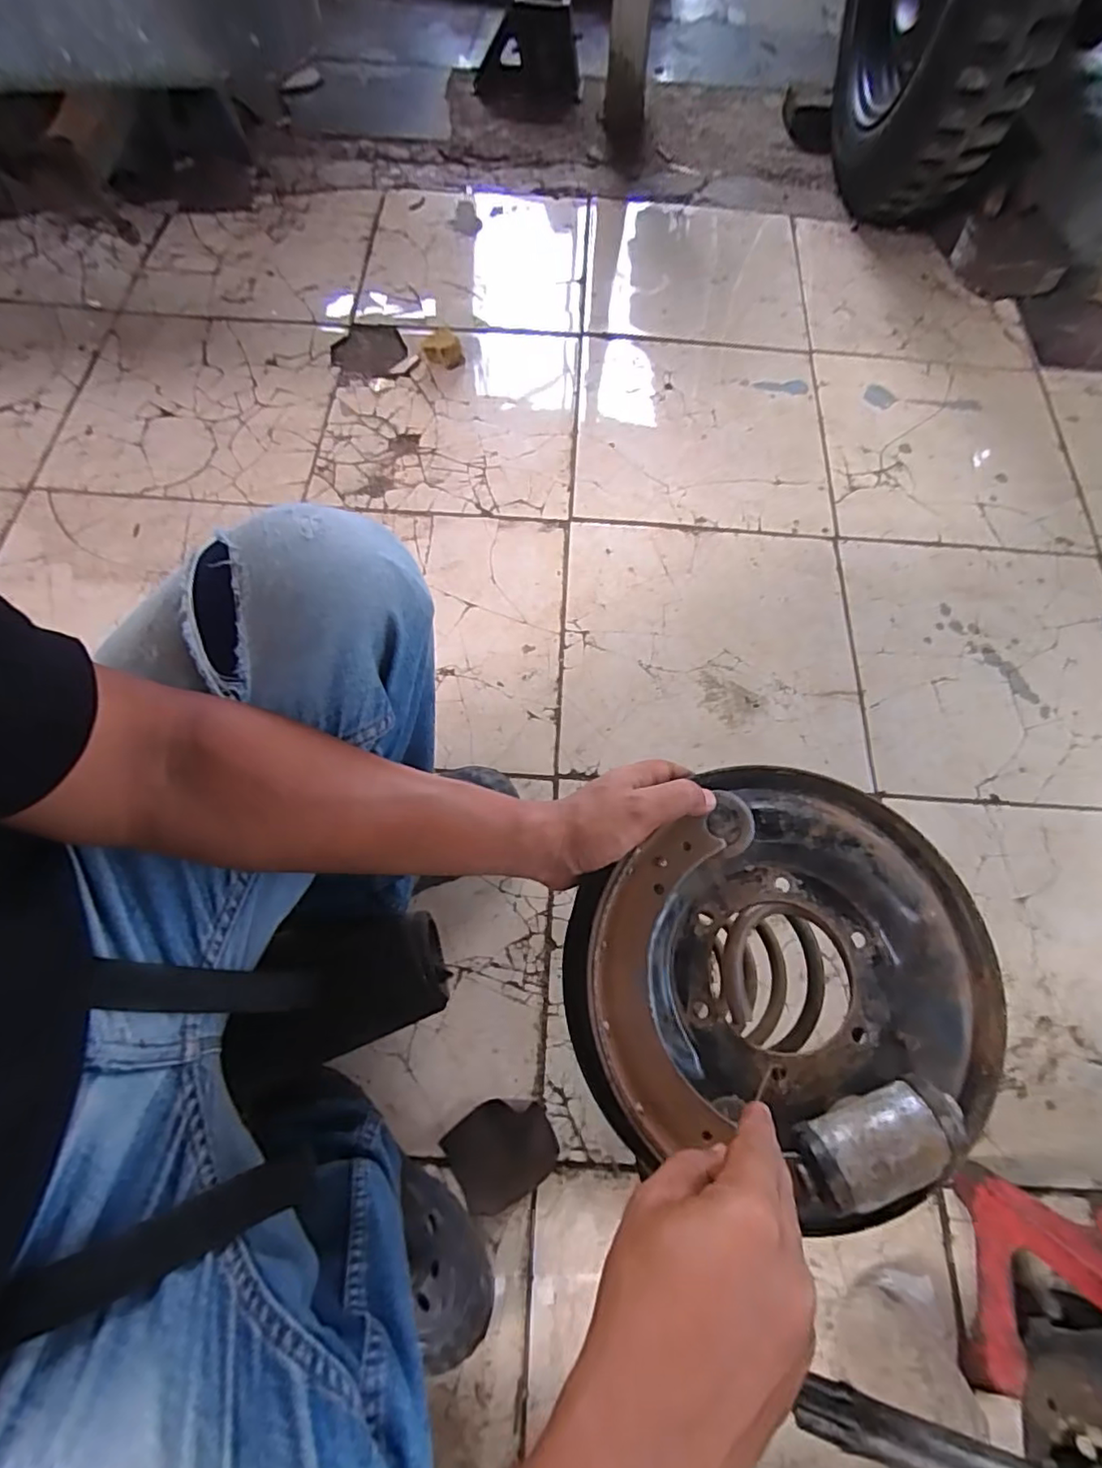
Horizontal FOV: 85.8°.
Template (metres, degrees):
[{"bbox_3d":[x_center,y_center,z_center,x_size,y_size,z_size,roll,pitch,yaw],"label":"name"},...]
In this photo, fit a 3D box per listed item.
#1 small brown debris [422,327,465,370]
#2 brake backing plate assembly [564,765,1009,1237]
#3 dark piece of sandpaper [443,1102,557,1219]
[{"bbox_3d":[-0.186,-0.661,1.019,0.063,0.029,0.075,-16,71,-7],"label":"small brown debris"},{"bbox_3d":[0.153,0.152,0.369,0.273,0.053,0.243,-39,75,-14],"label":"brake backing plate assembly"},{"bbox_3d":[-0.049,0.425,0.605,0.103,0.018,0.089,-30,73,-11],"label":"dark piece of sandpaper"}]

